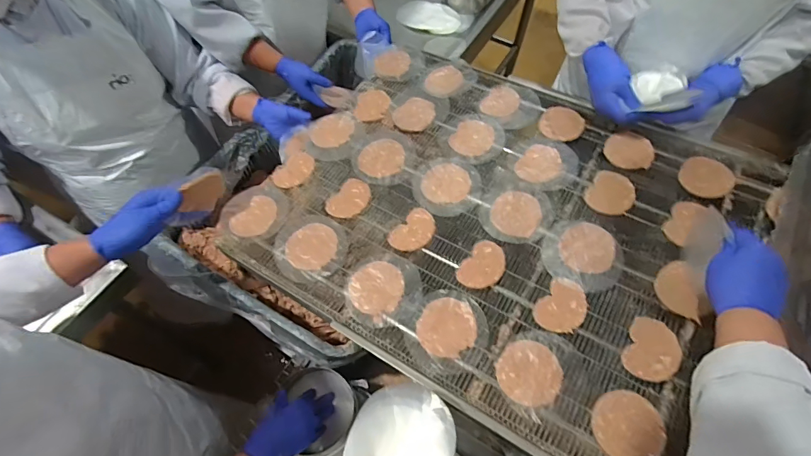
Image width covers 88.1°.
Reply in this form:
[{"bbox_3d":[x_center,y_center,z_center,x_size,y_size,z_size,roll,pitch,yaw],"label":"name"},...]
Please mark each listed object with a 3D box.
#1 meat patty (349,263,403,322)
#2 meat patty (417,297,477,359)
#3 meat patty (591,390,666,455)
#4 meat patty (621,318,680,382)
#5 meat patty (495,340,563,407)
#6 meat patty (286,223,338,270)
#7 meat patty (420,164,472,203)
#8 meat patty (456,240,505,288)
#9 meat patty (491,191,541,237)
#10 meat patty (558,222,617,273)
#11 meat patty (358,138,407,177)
[{"bbox_3d":[-0.044,0.093,0.655,0.084,0.006,0.083,0,62,-1],"label":"meat patty"},{"bbox_3d":[0.060,0.144,0.615,0.083,0.007,0.082,0,62,-1],"label":"meat patty"},{"bbox_3d":[0.281,0.252,0.532,0.083,0.019,0.082,0,62,-1],"label":"meat patty"},{"bbox_3d":[0.341,0.168,0.578,0.063,0.017,0.084,28,65,13],"label":"meat patty"},{"bbox_3d":[0.170,0.199,0.576,0.084,0.012,0.084,-9,63,-6],"label":"meat patty"},{"bbox_3d":[-0.155,0.031,0.701,0.082,0.008,0.082,0,62,-1],"label":"meat patty"},{"bbox_3d":[0.073,-0.080,0.752,0.085,0.006,0.085,0,62,-1],"label":"meat patty"},{"bbox_3d":[0.124,0.058,0.662,0.061,0.006,0.089,36,67,17],"label":"meat patty"},{"bbox_3d":[0.187,-0.025,0.709,0.079,0.011,0.088,28,65,13],"label":"meat patty"},{"bbox_3d":[0.289,0.030,0.665,0.086,0.004,0.084,-4,62,-3],"label":"meat patty"},{"bbox_3d":[-0.045,-0.133,0.794,0.085,0.008,0.085,-9,63,-6],"label":"meat patty"}]

